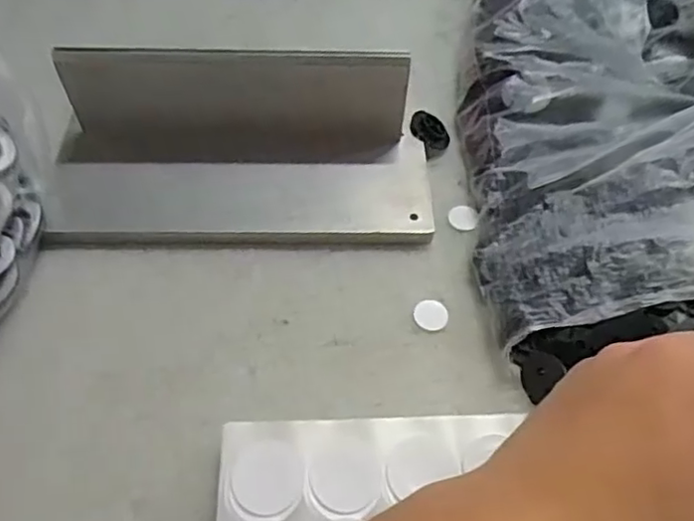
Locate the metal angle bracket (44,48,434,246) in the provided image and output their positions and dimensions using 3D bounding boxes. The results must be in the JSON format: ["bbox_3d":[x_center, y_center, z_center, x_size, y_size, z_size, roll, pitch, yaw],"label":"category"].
[{"bbox_3d":[-0.053,-0.056,0.312,0.190,0.058,0.080,0,56,-1],"label":"metal angle bracket"}]

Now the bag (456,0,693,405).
[{"bbox_3d":[0.191,-0.089,0.344,0.247,0.055,0.304,1,56,0],"label":"bag"}]

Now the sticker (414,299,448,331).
[{"bbox_3d":[0.040,0.026,0.293,0.016,0.004,0.016,3,63,-7],"label":"sticker"}]

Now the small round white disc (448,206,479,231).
[{"bbox_3d":[0.062,-0.023,0.327,0.015,0.004,0.017,8,56,4],"label":"small round white disc"}]

